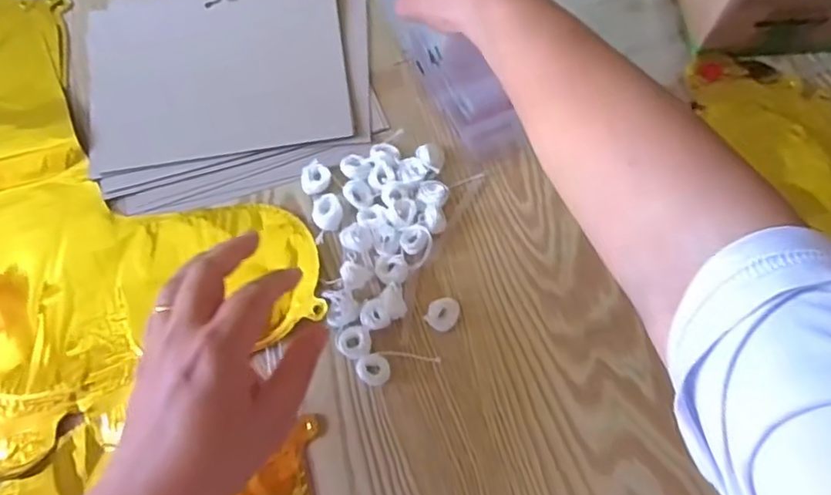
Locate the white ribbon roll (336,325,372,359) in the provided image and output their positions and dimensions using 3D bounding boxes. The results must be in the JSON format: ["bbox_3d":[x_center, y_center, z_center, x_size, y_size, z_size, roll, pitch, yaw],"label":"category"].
[{"bbox_3d":[-0.040,0.062,0.373,0.021,0.009,0.020,-1,68,2],"label":"white ribbon roll"}]

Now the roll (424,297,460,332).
[{"bbox_3d":[0.019,0.044,0.380,0.020,0.012,0.022,-1,68,2],"label":"roll"}]

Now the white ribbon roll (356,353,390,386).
[{"bbox_3d":[-0.027,0.078,0.370,0.020,0.009,0.019,-1,68,2],"label":"white ribbon roll"}]

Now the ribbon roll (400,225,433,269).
[{"bbox_3d":[0.001,-0.001,0.396,0.021,0.018,0.028,-13,68,-3],"label":"ribbon roll"}]

